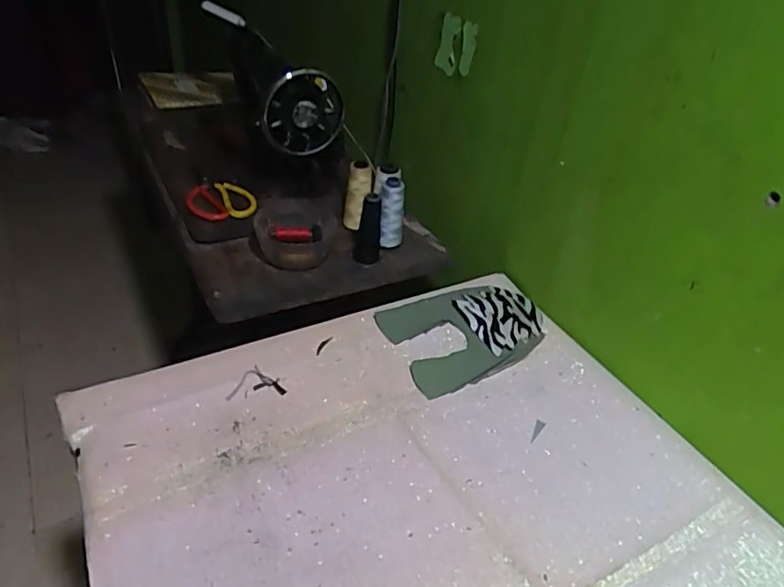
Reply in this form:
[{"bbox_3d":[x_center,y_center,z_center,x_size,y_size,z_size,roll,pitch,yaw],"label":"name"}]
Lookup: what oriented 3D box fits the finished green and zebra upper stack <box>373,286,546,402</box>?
[{"bbox_3d":[0.105,0.049,0.777,0.219,0.022,0.152,-14,41,-24],"label":"finished green and zebra upper stack"}]

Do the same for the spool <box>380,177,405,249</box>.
[{"bbox_3d":[-0.002,-0.122,0.907,0.041,0.116,0.036,4,37,-2],"label":"spool"}]

